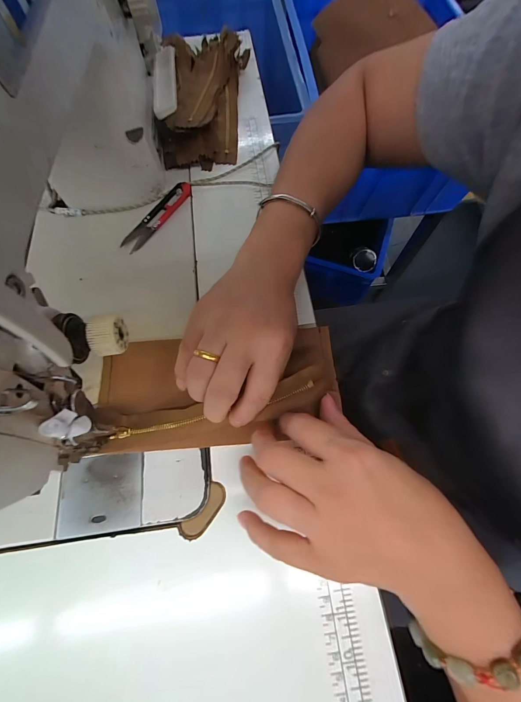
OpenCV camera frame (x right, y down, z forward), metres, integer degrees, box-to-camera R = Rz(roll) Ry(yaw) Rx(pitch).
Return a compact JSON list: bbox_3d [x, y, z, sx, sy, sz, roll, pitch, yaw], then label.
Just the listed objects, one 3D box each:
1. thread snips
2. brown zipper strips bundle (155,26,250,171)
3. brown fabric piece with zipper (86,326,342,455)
[{"bbox_3d":[-0.115,-0.152,0.324,0.021,0.011,0.104,33,72,13],"label":"thread snips"},{"bbox_3d":[-0.081,-0.342,0.386,0.113,0.041,0.236,4,68,2],"label":"brown zipper strips bundle"},{"bbox_3d":[-0.035,0.028,0.250,0.204,0.020,0.099,-8,68,-1],"label":"brown fabric piece with zipper"}]

